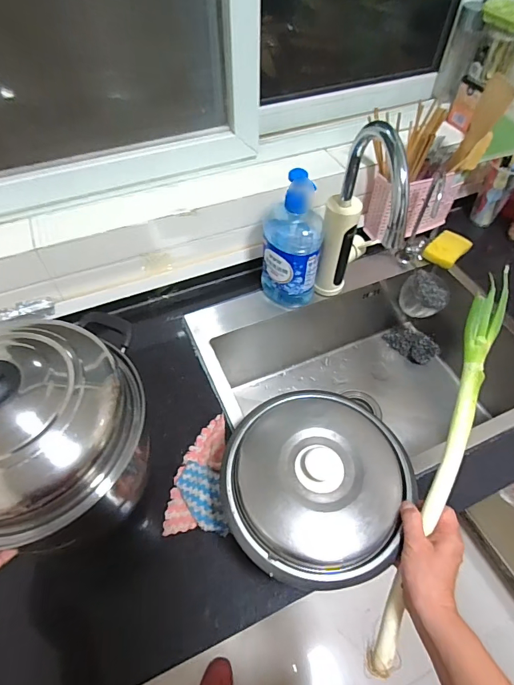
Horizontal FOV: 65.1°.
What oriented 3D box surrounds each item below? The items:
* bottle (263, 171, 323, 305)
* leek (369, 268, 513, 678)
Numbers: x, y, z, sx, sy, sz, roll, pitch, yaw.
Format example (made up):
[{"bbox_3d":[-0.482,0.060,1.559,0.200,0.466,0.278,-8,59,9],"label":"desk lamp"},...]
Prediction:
[{"bbox_3d":[0.065,-0.171,0.738,0.112,0.269,0.079,3,54,1],"label":"bottle"},{"bbox_3d":[0.229,0.132,0.491,0.039,0.033,0.506,20,78,13],"label":"leek"}]

